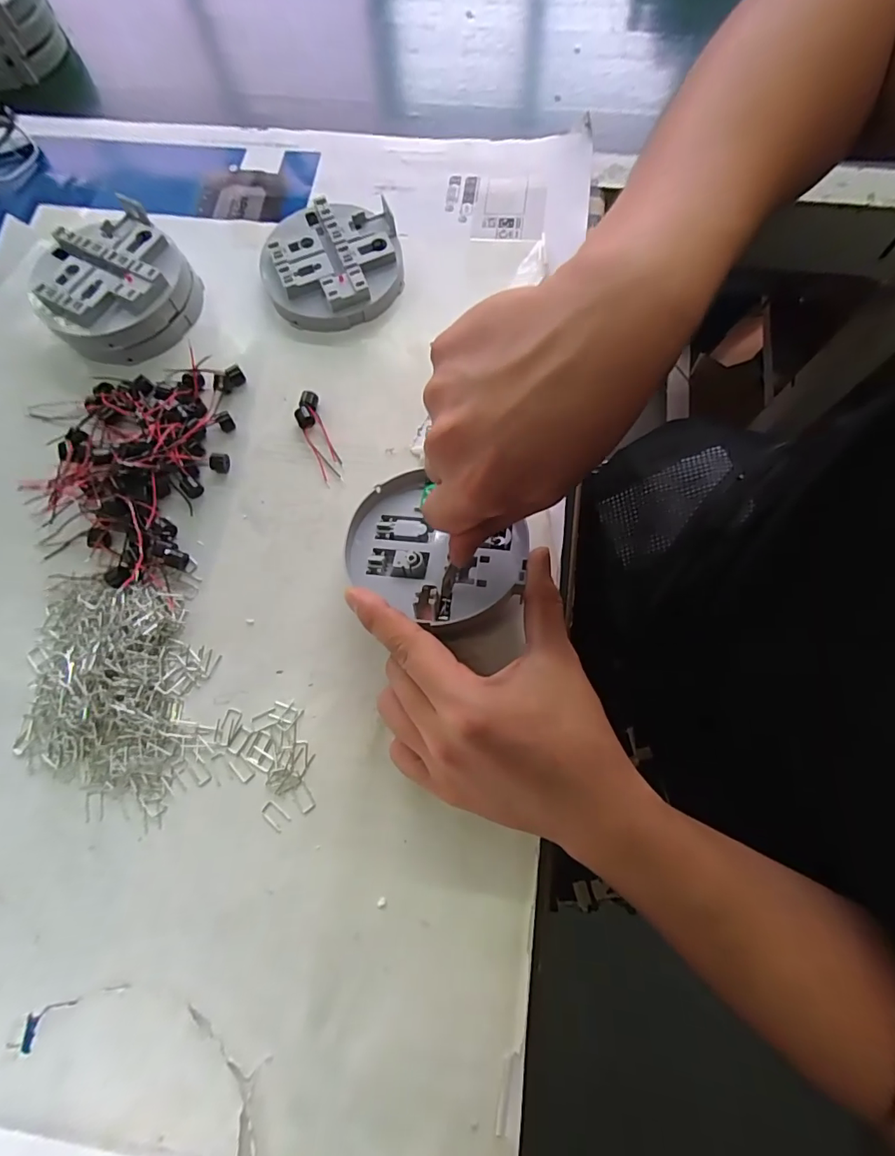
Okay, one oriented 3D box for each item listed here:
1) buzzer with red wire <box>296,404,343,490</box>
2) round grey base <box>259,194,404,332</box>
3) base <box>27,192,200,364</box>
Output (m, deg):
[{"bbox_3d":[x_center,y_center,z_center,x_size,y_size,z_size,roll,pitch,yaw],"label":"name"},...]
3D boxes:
[{"bbox_3d":[-0.087,-0.089,0.323,0.012,0.011,0.056,-26,75,-6],"label":"buzzer with red wire"},{"bbox_3d":[-0.083,-0.231,0.357,0.097,0.024,0.099,0,74,1],"label":"round grey base"},{"bbox_3d":[-0.236,-0.206,0.345,0.101,0.037,0.096,0,74,1],"label":"base"}]

